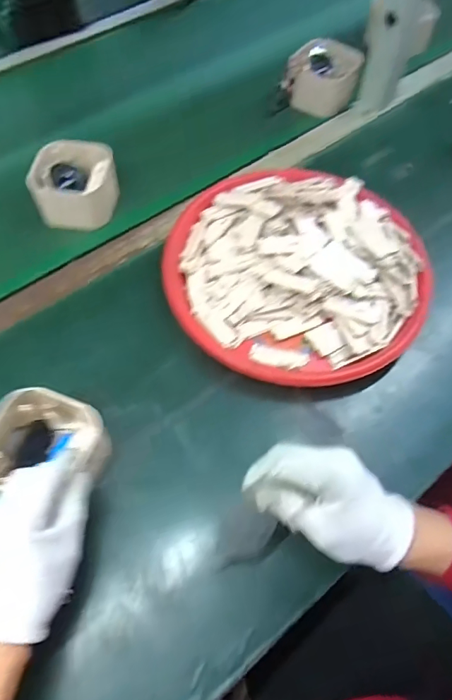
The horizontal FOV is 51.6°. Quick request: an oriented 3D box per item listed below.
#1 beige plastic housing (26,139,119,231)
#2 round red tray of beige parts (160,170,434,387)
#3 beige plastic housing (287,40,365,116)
[{"bbox_3d":[-0.183,-0.198,0.571,0.100,0.066,0.087,-14,61,-8],"label":"beige plastic housing"},{"bbox_3d":[0.078,-0.099,0.530,0.285,0.062,0.276,0,60,0],"label":"round red tray of beige parts"},{"bbox_3d":[0.148,-0.414,0.710,0.100,0.056,0.104,0,60,0],"label":"beige plastic housing"}]

